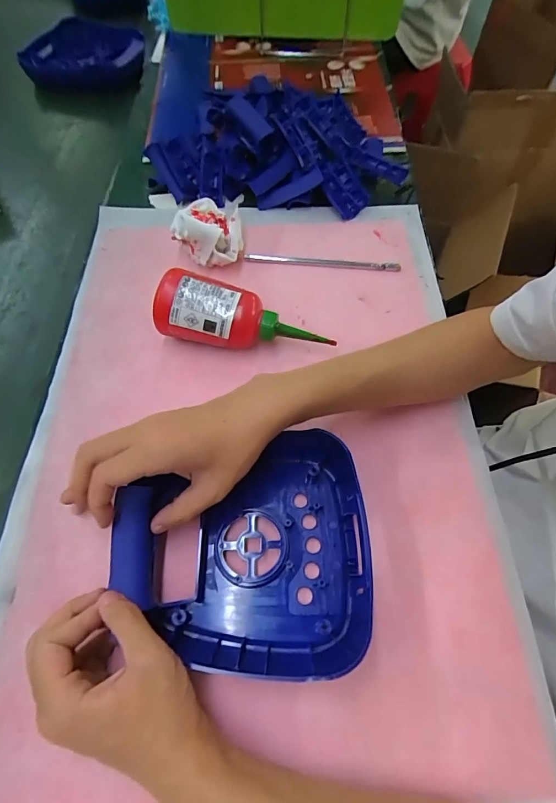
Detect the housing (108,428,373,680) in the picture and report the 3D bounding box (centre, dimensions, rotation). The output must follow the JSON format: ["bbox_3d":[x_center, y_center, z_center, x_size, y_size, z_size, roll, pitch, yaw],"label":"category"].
[{"bbox_3d":[-0.022,0.105,0.310,0.177,0.060,0.168,-1,61,1],"label":"housing"}]

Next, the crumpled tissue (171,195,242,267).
[{"bbox_3d":[-0.077,-0.187,0.452,0.074,0.050,0.059,-5,61,-1],"label":"crumpled tissue"}]

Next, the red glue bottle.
[{"bbox_3d":[-0.032,-0.080,0.399,0.169,0.048,0.061,13,61,-9],"label":"red glue bottle"}]

